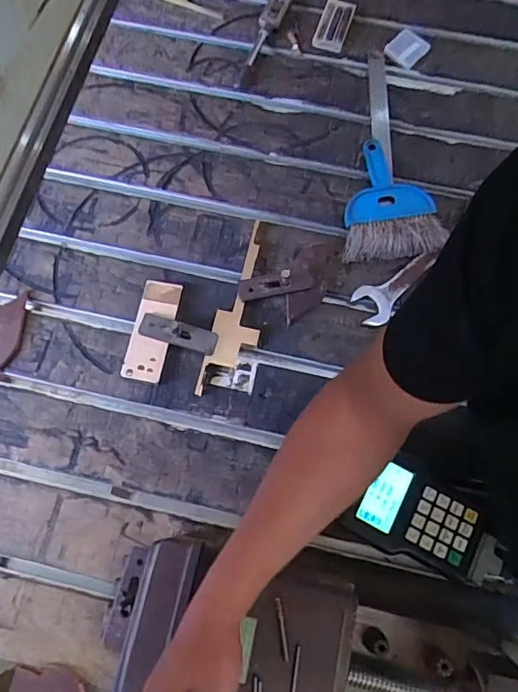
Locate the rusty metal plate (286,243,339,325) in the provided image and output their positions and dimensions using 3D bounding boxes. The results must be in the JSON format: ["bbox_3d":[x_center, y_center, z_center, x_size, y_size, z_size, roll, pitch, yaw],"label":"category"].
[{"bbox_3d":[0.070,-0.086,0.648,0.054,0.014,0.119,13,72,3],"label":"rusty metal plate"}]

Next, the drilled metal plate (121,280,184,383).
[{"bbox_3d":[-0.134,-0.020,0.626,0.047,0.018,0.131,11,72,3],"label":"drilled metal plate"}]

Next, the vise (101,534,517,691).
[{"bbox_3d":[0.070,0.283,0.477,0.426,0.116,0.142,7,72,1],"label":"vise"}]

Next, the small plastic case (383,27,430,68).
[{"bbox_3d":[0.234,-0.472,0.780,0.055,0.011,0.068,41,76,11],"label":"small plastic case"}]

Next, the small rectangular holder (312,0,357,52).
[{"bbox_3d":[0.125,-0.534,0.814,0.050,0.013,0.112,19,73,5],"label":"small rectangular holder"}]

